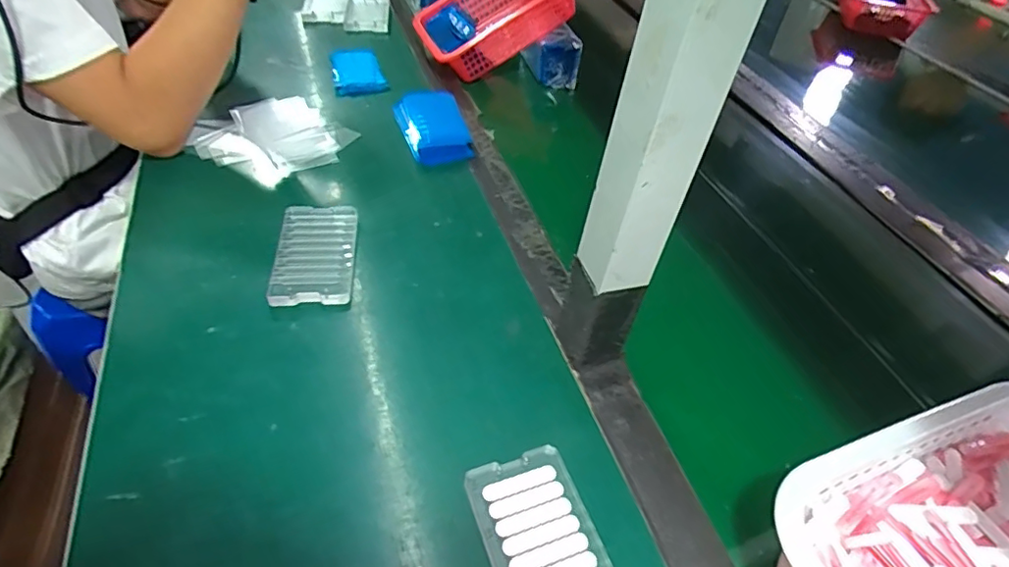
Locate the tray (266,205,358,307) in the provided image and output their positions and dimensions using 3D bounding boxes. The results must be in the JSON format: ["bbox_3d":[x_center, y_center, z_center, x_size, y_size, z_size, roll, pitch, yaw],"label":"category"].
[{"bbox_3d":[-0.174,-0.028,0.518,0.068,0.017,0.117,-2,46,-9],"label":"tray"}]

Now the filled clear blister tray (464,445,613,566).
[{"bbox_3d":[0.026,0.166,0.353,0.070,0.010,0.121,-12,48,-18],"label":"filled clear blister tray"}]

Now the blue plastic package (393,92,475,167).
[{"bbox_3d":[-0.089,-0.198,0.691,0.077,0.023,0.141,-9,47,-15],"label":"blue plastic package"}]

